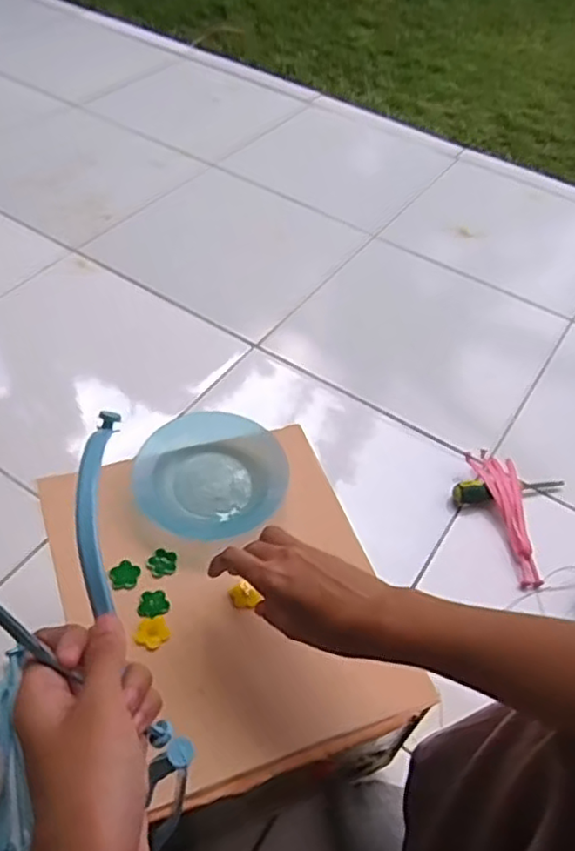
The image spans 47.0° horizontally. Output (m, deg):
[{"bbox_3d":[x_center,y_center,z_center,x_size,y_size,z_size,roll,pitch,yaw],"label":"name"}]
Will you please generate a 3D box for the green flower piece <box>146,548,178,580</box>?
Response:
[{"bbox_3d":[-0.101,0.111,0.534,0.024,0.004,0.024,2,50,-3],"label":"green flower piece"}]

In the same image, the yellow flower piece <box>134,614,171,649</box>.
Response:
[{"bbox_3d":[-0.101,0.155,0.497,0.025,0.004,0.024,12,50,5],"label":"yellow flower piece"}]

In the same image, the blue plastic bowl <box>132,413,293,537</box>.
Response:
[{"bbox_3d":[-0.065,0.043,0.576,0.130,0.042,0.103,-13,53,-15],"label":"blue plastic bowl"}]

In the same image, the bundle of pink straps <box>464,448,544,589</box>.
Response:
[{"bbox_3d":[0.294,0.117,0.872,0.055,0.024,0.197,-3,51,-8],"label":"bundle of pink straps"}]

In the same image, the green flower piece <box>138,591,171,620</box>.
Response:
[{"bbox_3d":[-0.104,0.138,0.512,0.024,0.004,0.022,2,50,-3],"label":"green flower piece"}]

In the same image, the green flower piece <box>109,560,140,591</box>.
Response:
[{"bbox_3d":[-0.130,0.119,0.526,0.023,0.004,0.024,2,50,-3],"label":"green flower piece"}]

